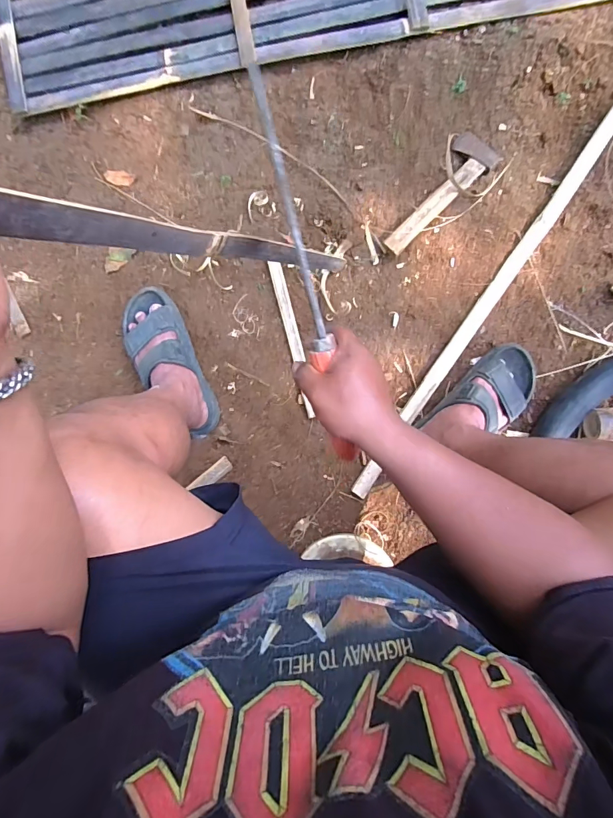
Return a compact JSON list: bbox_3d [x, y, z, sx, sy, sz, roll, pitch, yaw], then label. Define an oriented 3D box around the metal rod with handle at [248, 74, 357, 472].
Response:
[{"bbox_3d":[0.001,-0.113,0.381,0.023,0.015,0.354,-13,106,3],"label":"metal rod with handle"}]

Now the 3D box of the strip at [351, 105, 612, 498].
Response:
[{"bbox_3d":[0.346,-0.202,0.755,0.038,0.024,0.875,34,91,3],"label":"strip"}]

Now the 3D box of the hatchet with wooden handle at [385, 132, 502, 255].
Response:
[{"bbox_3d":[0.237,-0.407,0.762,0.257,0.030,0.085,-42,87,2],"label":"hatchet with wooden handle"}]

